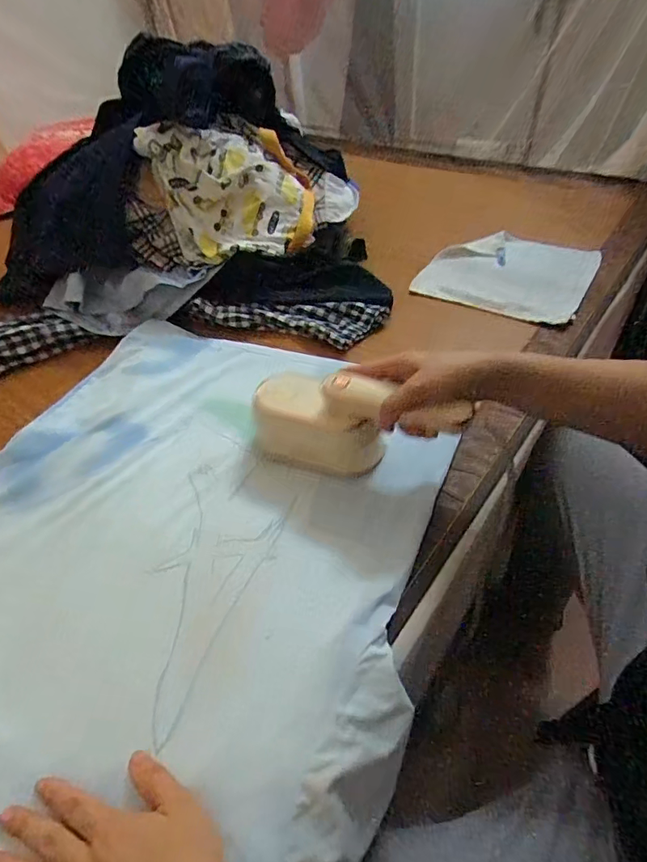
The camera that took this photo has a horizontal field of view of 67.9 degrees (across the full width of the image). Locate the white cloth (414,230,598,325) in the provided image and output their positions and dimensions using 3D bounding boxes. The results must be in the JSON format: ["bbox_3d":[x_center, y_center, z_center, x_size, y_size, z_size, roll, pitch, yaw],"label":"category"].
[{"bbox_3d":[0.297,-0.258,0.778,0.241,0.018,0.247,24,51,24],"label":"white cloth"}]

